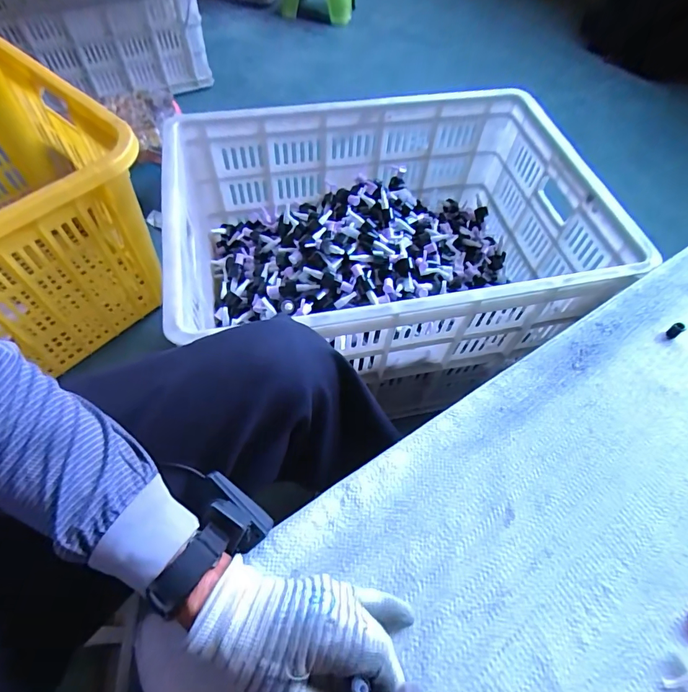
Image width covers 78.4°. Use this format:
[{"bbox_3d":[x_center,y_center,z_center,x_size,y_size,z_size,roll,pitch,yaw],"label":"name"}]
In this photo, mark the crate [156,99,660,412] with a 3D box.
[{"bbox_3d":[0.068,-0.190,0.763,0.667,0.267,0.479,-9,60,-8],"label":"crate"}]

